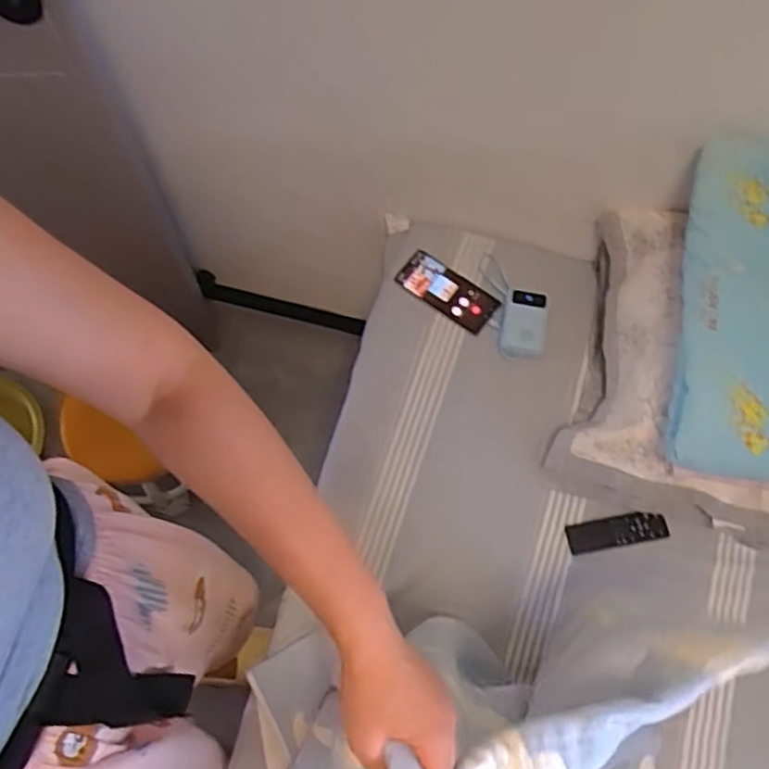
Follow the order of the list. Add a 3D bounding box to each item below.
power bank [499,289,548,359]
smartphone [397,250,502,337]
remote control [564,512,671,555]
[{"bbox_3d":[0.220,-0.098,1.071,0.066,0.023,0.107,7,68,2],"label":"power bank"},{"bbox_3d":[0.102,-0.149,1.103,0.164,0.011,0.068,34,84,5],"label":"smartphone"},{"bbox_3d":[0.333,0.211,0.973,0.145,0.012,0.042,-9,68,-4],"label":"remote control"}]

